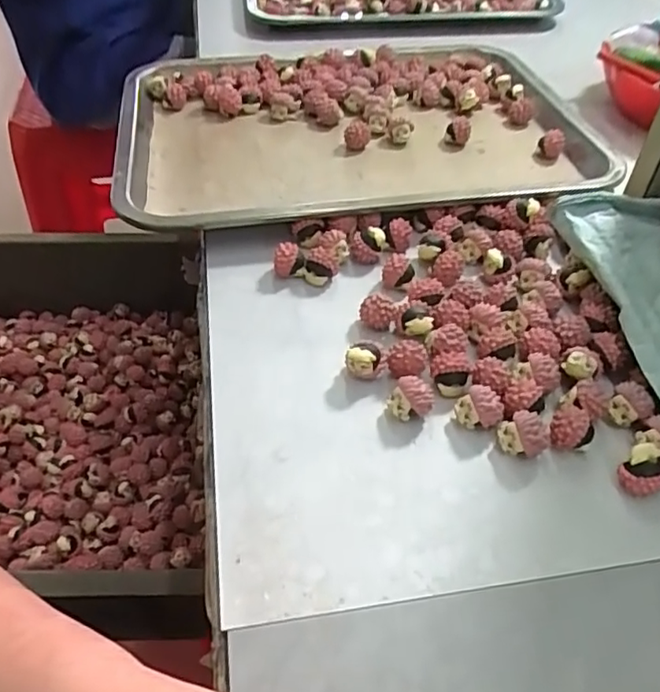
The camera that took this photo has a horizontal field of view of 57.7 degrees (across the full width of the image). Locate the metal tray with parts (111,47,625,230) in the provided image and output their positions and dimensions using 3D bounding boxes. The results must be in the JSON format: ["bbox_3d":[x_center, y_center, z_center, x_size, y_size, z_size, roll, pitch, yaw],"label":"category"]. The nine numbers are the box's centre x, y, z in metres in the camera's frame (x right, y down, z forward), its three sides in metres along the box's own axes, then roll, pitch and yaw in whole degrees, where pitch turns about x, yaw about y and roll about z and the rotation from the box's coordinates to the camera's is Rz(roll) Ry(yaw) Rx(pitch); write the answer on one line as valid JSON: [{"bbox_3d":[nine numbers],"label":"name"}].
[{"bbox_3d":[0.017,-0.181,0.487,0.345,0.040,0.275,-8,47,-3],"label":"metal tray with parts"}]

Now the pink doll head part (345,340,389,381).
[{"bbox_3d":[0.019,0.006,0.306,0.021,0.017,0.014,-4,47,0],"label":"pink doll head part"}]

